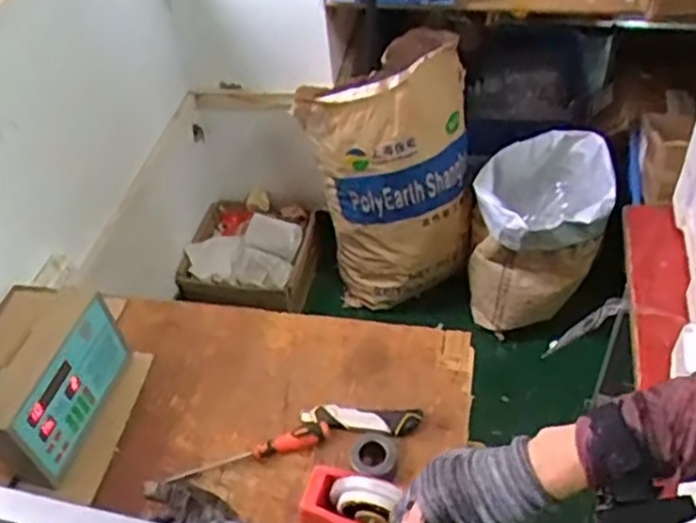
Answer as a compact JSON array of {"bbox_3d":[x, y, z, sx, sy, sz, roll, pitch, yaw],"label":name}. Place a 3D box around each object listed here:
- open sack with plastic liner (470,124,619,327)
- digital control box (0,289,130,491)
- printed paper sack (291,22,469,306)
[{"bbox_3d":[0.486,-0.079,1.816,0.320,0.385,0.344,10,47,15],"label":"open sack with plastic liner"},{"bbox_3d":[-0.392,0.168,0.957,0.084,0.140,0.229,9,47,14],"label":"digital control box"},{"bbox_3d":[0.116,-0.227,1.815,0.398,0.612,0.334,6,46,11],"label":"printed paper sack"}]

